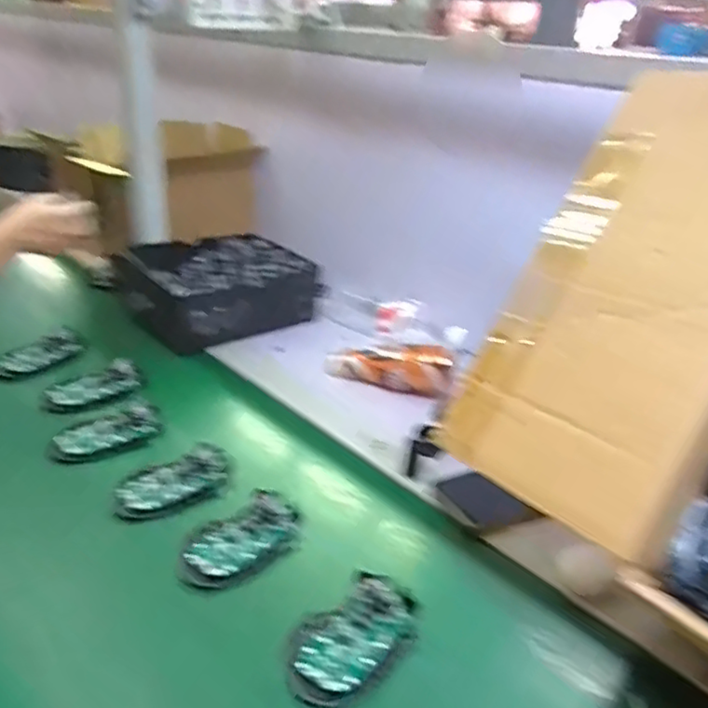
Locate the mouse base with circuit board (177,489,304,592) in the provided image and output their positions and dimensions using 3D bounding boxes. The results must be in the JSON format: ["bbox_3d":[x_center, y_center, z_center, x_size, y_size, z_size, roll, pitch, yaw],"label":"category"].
[{"bbox_3d":[-0.100,0.162,0.579,0.112,0.024,0.065,-20,35,-38],"label":"mouse base with circuit board"}]

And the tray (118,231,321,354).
[{"bbox_3d":[-0.203,-0.094,0.964,0.243,0.098,0.201,-21,35,-39],"label":"tray"}]

